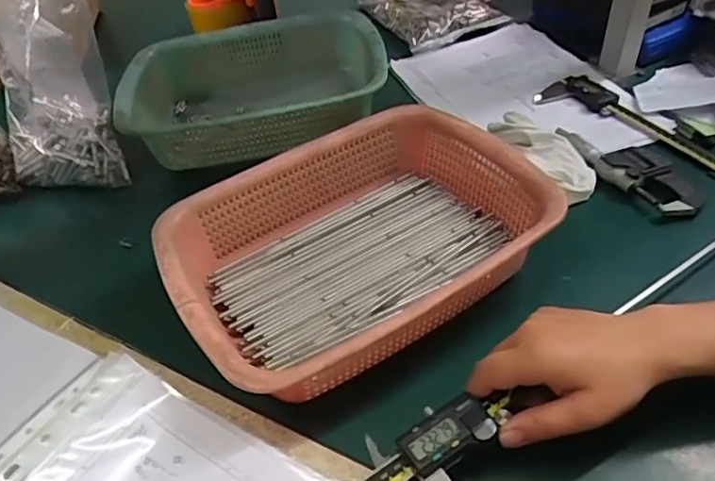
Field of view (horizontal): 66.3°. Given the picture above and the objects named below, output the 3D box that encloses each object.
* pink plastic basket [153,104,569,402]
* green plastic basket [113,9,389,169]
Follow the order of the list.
[{"bbox_3d":[-0.003,0.001,0.463,0.295,0.071,0.220,-26,47,-20],"label":"pink plastic basket"},{"bbox_3d":[-0.117,-0.181,0.652,0.299,0.080,0.207,-9,43,-3],"label":"green plastic basket"}]

